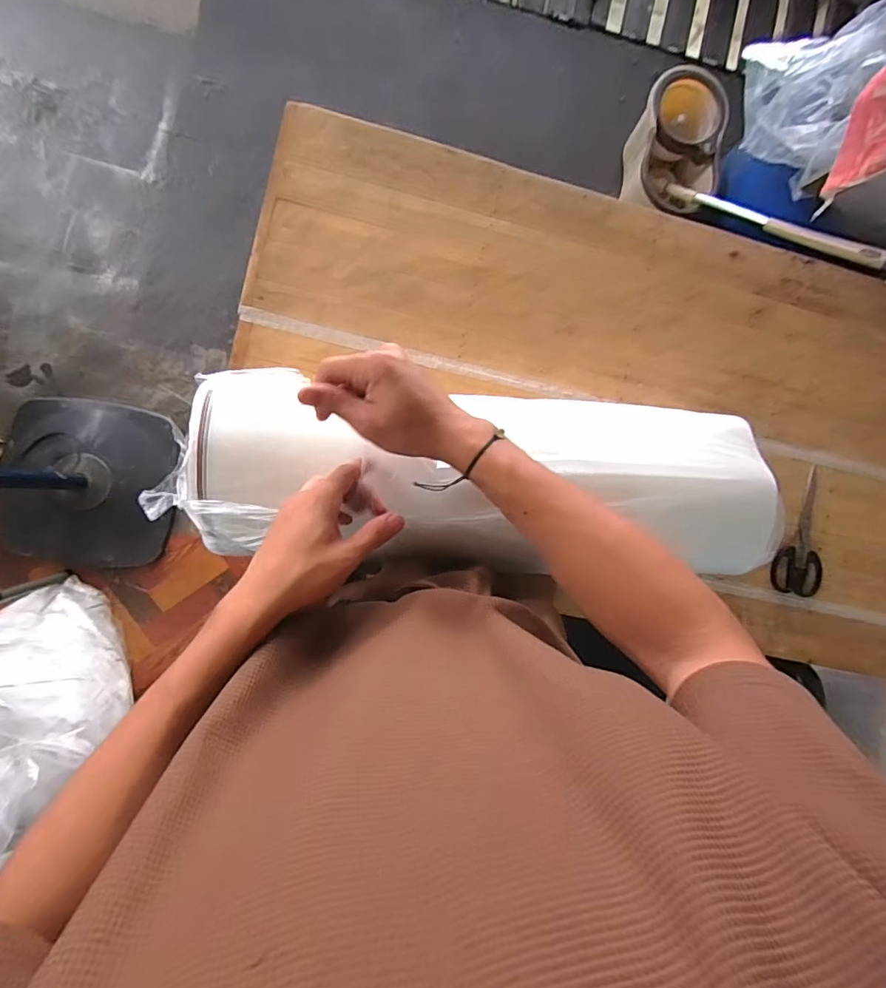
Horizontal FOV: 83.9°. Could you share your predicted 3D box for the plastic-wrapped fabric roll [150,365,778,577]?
[{"bbox_3d":[0.056,-0.021,0.546,0.602,0.139,0.201,1,88,-11],"label":"plastic-wrapped fabric roll"}]

